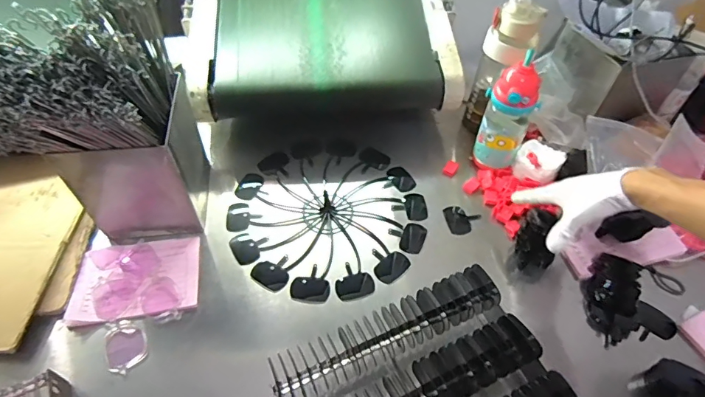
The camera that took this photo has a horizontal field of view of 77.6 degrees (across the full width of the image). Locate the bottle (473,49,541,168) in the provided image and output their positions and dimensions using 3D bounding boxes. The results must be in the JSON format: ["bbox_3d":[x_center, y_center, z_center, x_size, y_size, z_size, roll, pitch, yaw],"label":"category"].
[{"bbox_3d":[0.263,-0.142,0.747,0.081,0.190,0.068,23,54,16],"label":"bottle"}]

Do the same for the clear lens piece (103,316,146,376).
[{"bbox_3d":[-0.312,0.199,0.598,0.052,0.005,0.075,-30,58,-23],"label":"clear lens piece"}]

